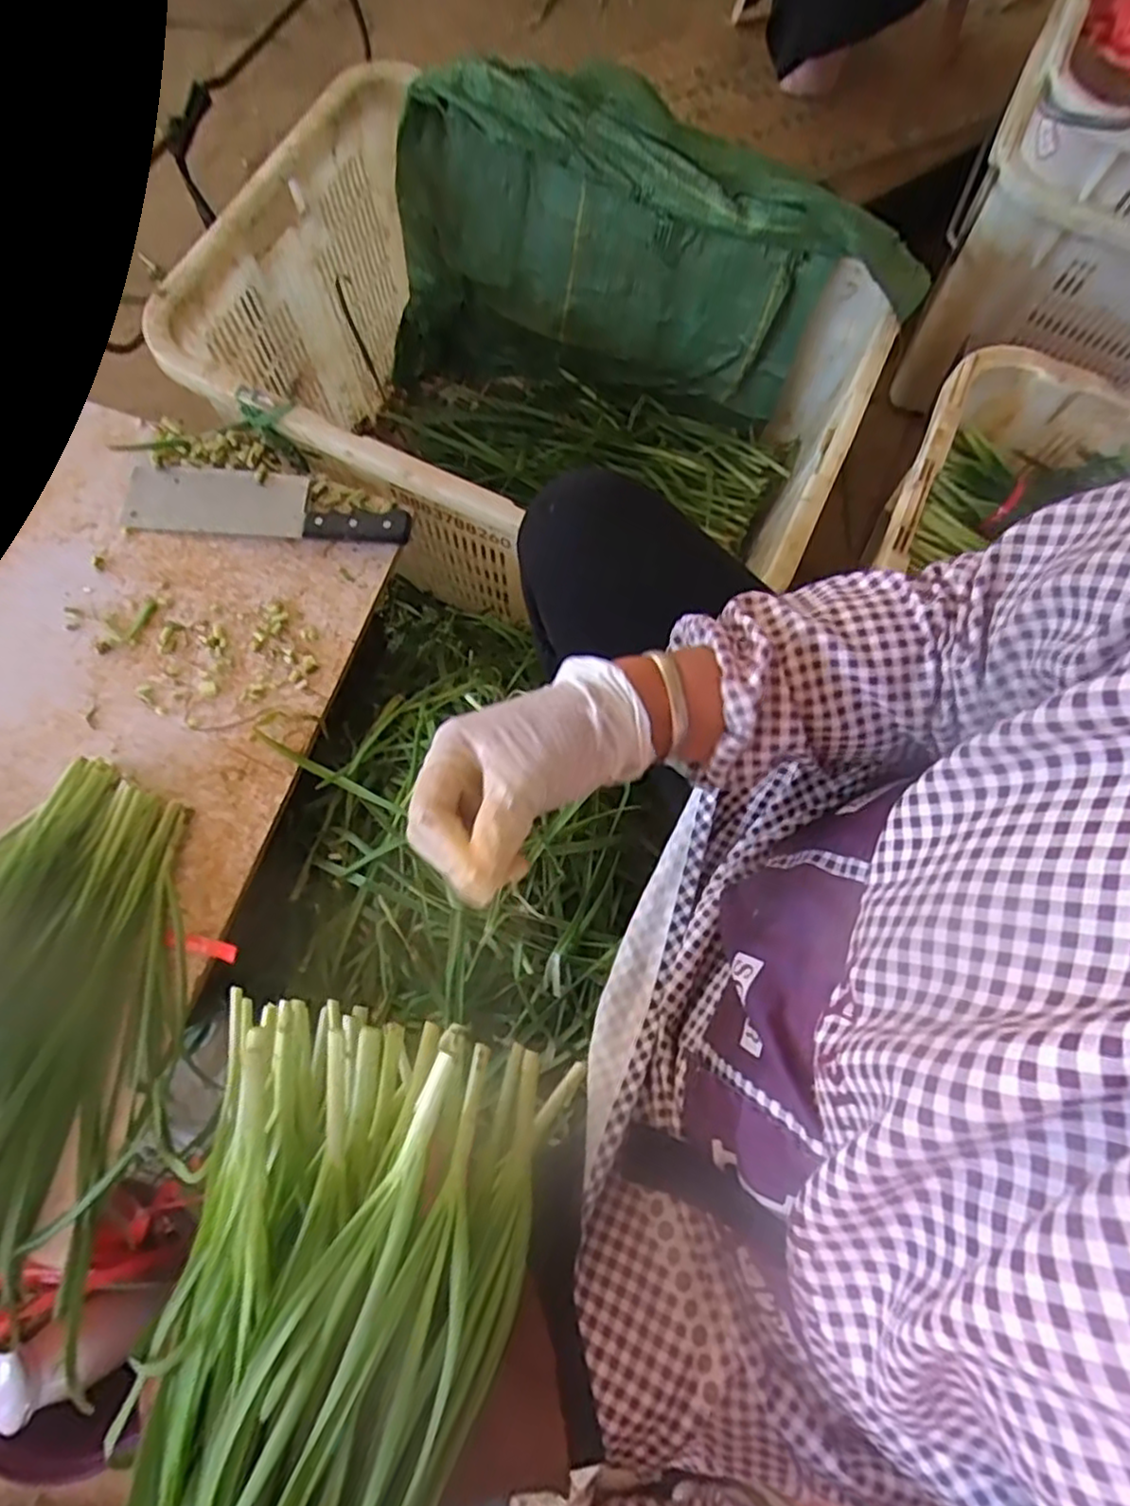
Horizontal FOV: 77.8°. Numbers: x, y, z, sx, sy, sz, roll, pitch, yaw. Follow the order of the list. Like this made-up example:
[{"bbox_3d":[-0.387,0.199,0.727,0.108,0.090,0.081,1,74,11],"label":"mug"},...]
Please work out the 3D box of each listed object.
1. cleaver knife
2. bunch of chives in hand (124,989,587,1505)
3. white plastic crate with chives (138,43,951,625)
[{"bbox_3d":[-0.273,-0.231,0.646,0.262,0.026,0.062,6,74,-1],"label":"cleaver knife"},{"bbox_3d":[-0.125,0.331,0.301,0.148,0.083,0.414,14,80,2],"label":"bunch of chives in hand"},{"bbox_3d":[-0.029,-0.378,0.769,0.624,0.372,0.393,19,74,3],"label":"white plastic crate with chives"}]

